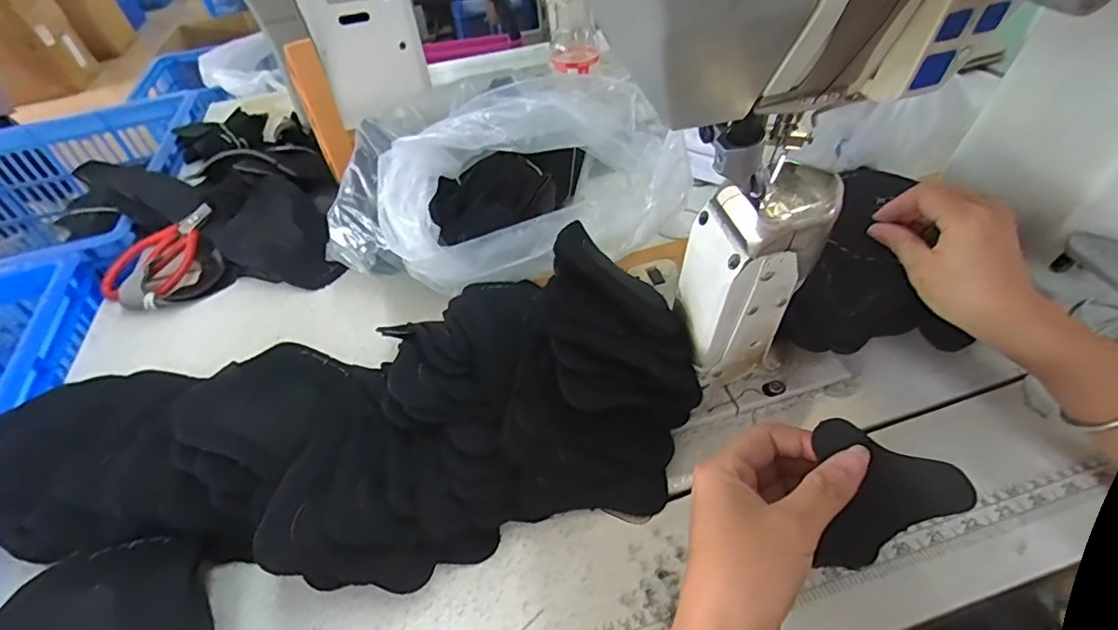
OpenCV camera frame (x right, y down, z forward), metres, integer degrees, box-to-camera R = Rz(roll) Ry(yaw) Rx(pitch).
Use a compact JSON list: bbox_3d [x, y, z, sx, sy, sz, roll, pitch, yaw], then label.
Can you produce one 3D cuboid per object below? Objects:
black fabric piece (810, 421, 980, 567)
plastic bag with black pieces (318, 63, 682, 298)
[{"bbox_3d":[0.160,0.087,0.261,0.062,0.006,0.068,-1,82,19],"label":"black fabric piece"},{"bbox_3d":[-0.071,-0.128,0.521,0.311,0.124,0.217,-20,46,-12],"label":"plastic bag with black pieces"}]

